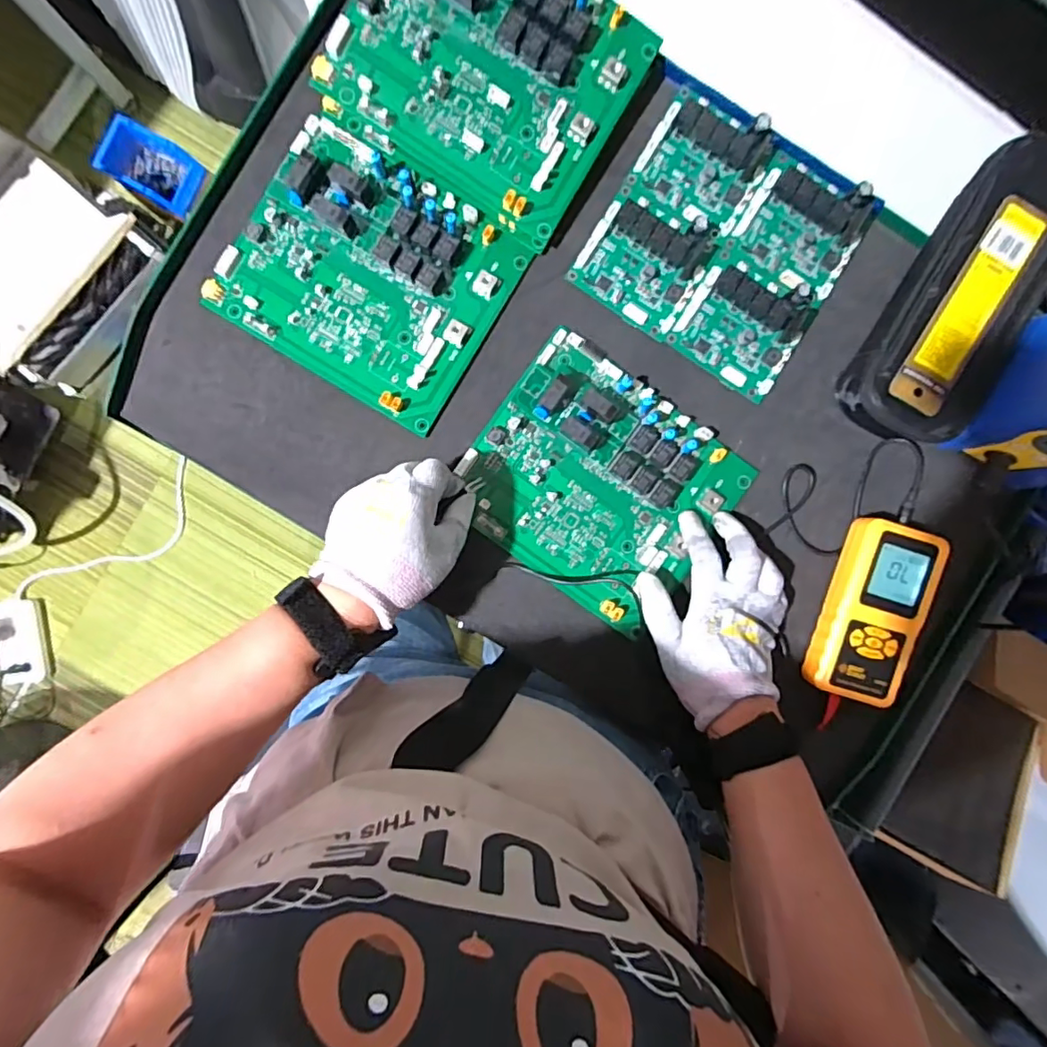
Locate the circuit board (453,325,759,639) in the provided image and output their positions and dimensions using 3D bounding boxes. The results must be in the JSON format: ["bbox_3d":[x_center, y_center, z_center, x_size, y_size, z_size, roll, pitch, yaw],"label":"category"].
[{"bbox_3d":[0.061,-0.035,0.438,0.194,0.032,0.176,36,90,-1],"label":"circuit board"}]

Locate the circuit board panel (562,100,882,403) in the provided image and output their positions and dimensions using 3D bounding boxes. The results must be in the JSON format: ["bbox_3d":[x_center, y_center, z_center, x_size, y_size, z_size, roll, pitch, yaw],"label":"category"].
[{"bbox_3d":[0.163,-0.226,0.444,0.190,0.022,0.187,31,90,-1],"label":"circuit board panel"}]

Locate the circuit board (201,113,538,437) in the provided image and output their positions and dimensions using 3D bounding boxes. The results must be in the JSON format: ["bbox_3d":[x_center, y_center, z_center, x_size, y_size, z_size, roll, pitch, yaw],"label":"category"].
[{"bbox_3d":[-0.121,-0.195,0.429,0.201,0.029,0.172,31,90,-1],"label":"circuit board"}]

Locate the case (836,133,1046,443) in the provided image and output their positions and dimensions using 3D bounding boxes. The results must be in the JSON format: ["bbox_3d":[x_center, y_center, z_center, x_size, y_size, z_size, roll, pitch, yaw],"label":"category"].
[{"bbox_3d":[0.341,-0.174,0.426,0.096,0.044,0.234,30,90,-1],"label":"case"}]

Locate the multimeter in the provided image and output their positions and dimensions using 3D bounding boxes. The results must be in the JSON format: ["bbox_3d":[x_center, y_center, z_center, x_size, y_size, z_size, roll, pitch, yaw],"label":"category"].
[{"bbox_3d":[0.283,0.072,0.443,0.072,0.025,0.139,17,91,-1],"label":"multimeter"}]

